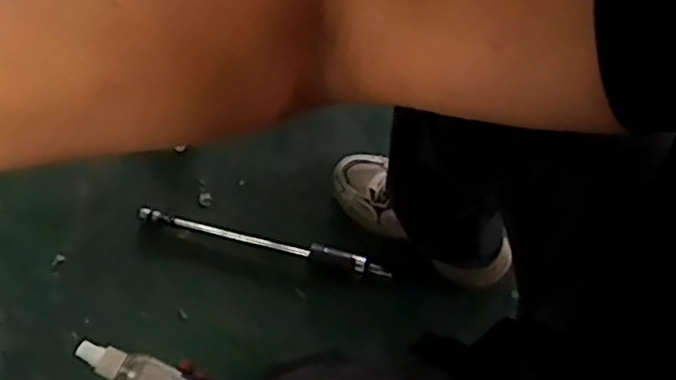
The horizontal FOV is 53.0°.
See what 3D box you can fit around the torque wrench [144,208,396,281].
[{"bbox_3d":[-0.105,0.073,0.973,0.362,0.021,0.030,14,70,4],"label":"torque wrench"}]

